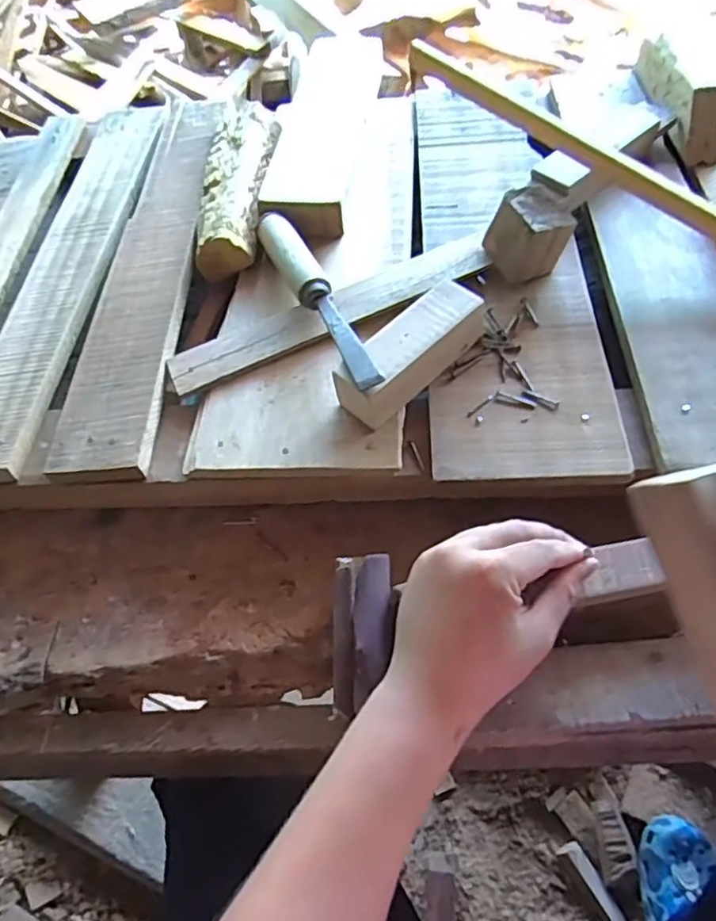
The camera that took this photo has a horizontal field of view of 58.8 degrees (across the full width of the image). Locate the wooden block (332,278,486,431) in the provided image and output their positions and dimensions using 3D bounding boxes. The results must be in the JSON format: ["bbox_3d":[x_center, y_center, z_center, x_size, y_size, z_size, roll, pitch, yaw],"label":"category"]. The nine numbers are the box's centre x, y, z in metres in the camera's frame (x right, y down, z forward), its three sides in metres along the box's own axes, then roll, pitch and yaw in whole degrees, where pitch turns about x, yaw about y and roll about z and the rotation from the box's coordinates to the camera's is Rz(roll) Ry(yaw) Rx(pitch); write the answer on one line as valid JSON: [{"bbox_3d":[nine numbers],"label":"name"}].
[{"bbox_3d":[0.038,-0.078,0.456,0.040,0.042,0.123,40,70,23],"label":"wooden block"}]

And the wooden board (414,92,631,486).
[{"bbox_3d":[0.120,-0.182,0.540,0.127,0.022,0.457,-1,60,4],"label":"wooden board"}]

